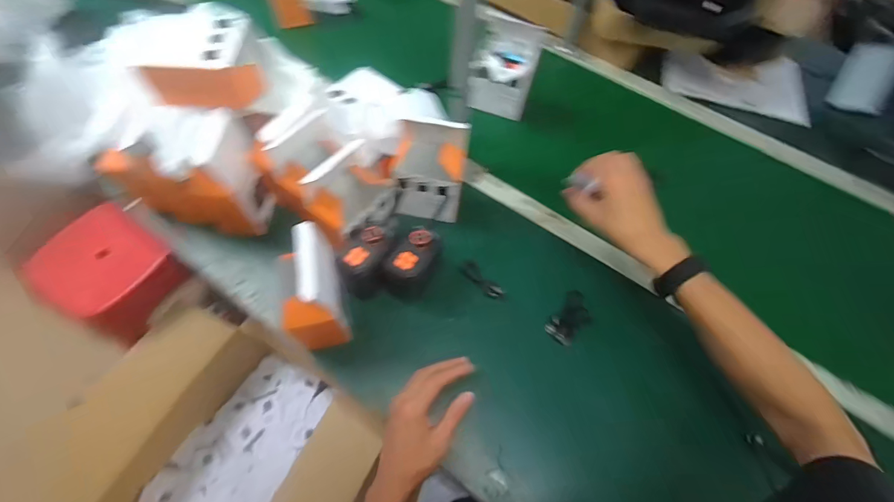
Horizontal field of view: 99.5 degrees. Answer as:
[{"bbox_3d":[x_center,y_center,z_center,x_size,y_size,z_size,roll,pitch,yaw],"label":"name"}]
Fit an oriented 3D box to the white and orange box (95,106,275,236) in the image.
[{"bbox_3d":[-0.376,-0.118,0.547,0.191,0.162,0.109,10,62,1],"label":"white and orange box"}]

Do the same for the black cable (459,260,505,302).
[{"bbox_3d":[0.056,0.047,0.599,0.082,0.018,0.024,39,67,16],"label":"black cable"}]

